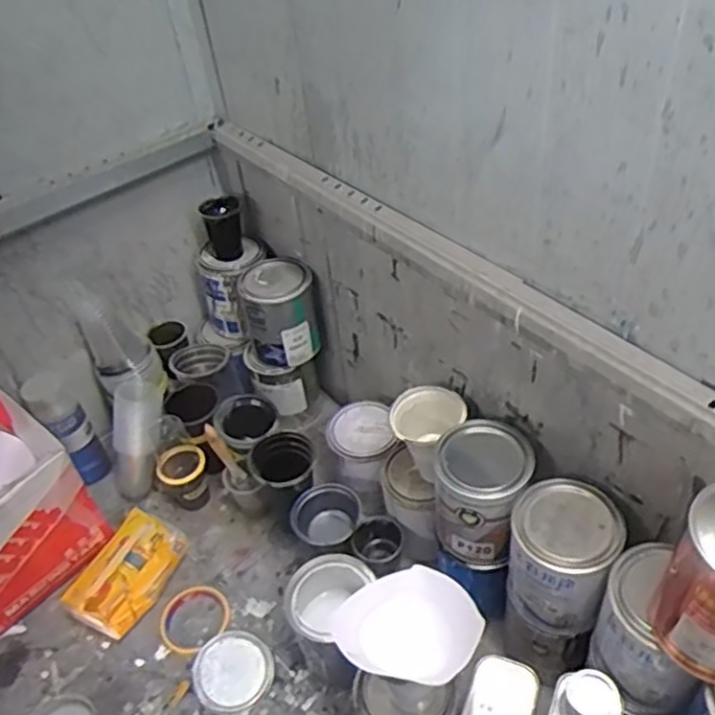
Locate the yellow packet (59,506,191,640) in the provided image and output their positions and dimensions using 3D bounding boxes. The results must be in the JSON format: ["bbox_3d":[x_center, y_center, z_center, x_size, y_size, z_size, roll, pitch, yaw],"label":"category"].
[{"bbox_3d":[-0.317,0.295,0.983,0.096,0.063,0.162,18,48,25],"label":"yellow packet"}]

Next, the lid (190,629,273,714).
[{"bbox_3d":[-0.158,0.396,0.900,0.096,0.015,0.094,-4,43,4],"label":"lid"}]

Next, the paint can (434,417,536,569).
[{"bbox_3d":[0.142,0.155,0.812,0.099,0.129,0.107,-4,43,4],"label":"paint can"}]

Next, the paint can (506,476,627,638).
[{"bbox_3d":[0.213,0.209,0.744,0.101,0.143,0.097,-4,43,4],"label":"paint can"}]

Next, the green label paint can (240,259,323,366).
[{"bbox_3d":[-0.116,-0.069,1.087,0.111,0.126,0.106,-14,43,-7],"label":"green label paint can"}]

